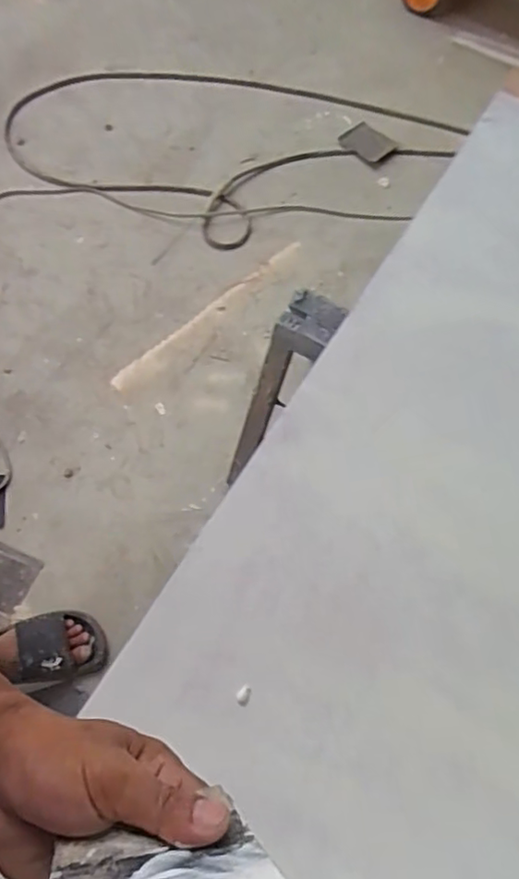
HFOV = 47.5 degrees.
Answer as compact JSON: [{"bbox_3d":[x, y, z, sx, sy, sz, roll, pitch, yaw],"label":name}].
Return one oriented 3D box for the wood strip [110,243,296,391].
[{"bbox_3d":[-0.116,-0.309,1.422,0.595,0.017,0.038,-41,75,-15],"label":"wood strip"}]

